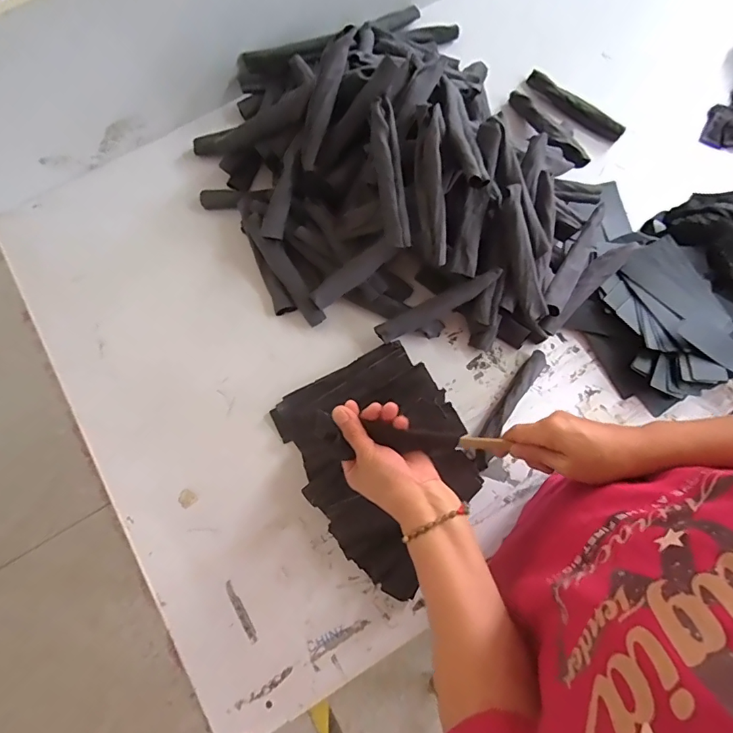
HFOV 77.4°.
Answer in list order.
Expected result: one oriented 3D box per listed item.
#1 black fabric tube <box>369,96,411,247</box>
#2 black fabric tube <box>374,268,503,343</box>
[{"bbox_3d":[0.027,-0.245,0.585,0.031,0.025,0.179,-9,96,-1],"label":"black fabric tube"},{"bbox_3d":[0.100,-0.085,0.643,0.184,0.032,0.030,-26,74,20],"label":"black fabric tube"}]

